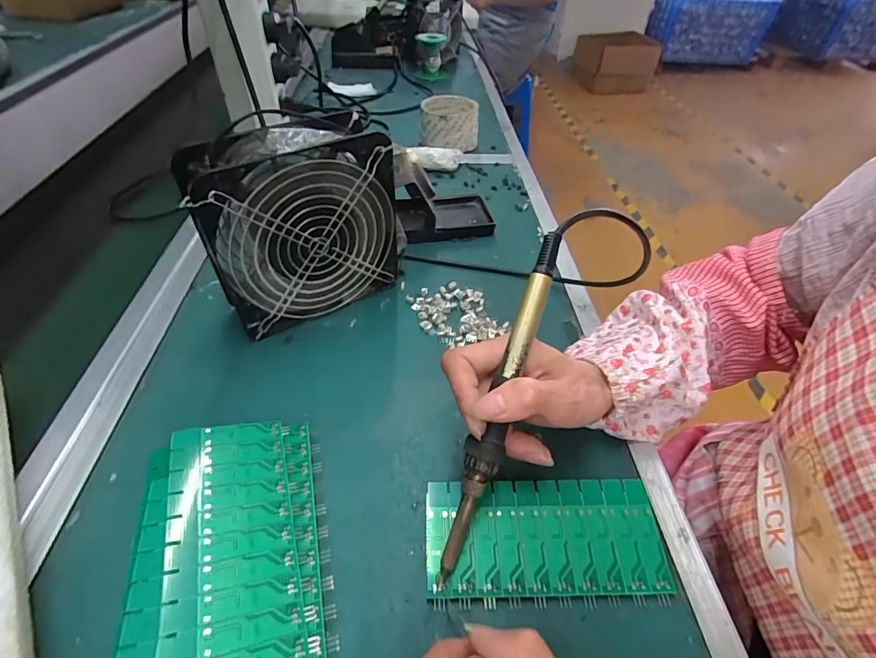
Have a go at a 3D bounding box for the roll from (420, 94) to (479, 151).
[{"bbox_3d":[0.017,-0.303,0.645,0.084,0.060,0.093,2,45,0],"label":"roll"}]

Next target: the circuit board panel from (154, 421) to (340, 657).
[{"bbox_3d":[-0.104,0.112,0.242,0.082,0.005,0.138,3,42,-27],"label":"circuit board panel"}]

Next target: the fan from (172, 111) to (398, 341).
[{"bbox_3d":[-0.108,-0.085,0.360,0.155,0.153,0.056,-24,51,-24],"label":"fan"}]

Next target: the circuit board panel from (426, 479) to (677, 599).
[{"bbox_3d":[0.063,0.122,0.259,0.138,0.009,0.062,-1,45,-3],"label":"circuit board panel"}]

